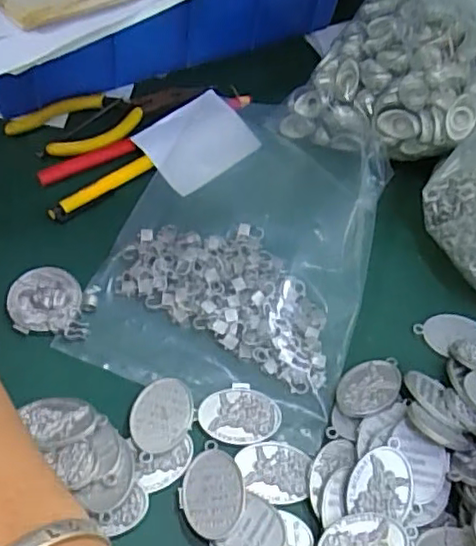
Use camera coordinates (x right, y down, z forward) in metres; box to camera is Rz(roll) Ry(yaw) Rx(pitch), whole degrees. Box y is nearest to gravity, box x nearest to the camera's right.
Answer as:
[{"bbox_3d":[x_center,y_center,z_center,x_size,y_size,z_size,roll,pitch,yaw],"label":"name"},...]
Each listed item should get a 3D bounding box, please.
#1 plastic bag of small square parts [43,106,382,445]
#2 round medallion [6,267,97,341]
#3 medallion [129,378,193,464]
[{"bbox_3d":[0.010,-0.020,0.379,0.141,0.026,0.208,19,59,9],"label":"plastic bag of small square parts"},{"bbox_3d":[-0.102,0.016,0.349,0.045,0.007,0.038,6,58,1],"label":"round medallion"},{"bbox_3d":[-0.039,0.073,0.320,0.028,0.006,0.044,12,58,5],"label":"medallion"}]

